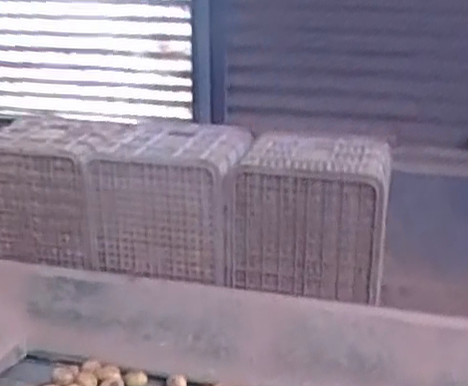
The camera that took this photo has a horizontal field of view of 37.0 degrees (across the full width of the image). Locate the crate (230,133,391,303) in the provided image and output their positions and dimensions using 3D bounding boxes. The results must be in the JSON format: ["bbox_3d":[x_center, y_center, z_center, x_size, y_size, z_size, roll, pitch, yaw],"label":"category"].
[{"bbox_3d":[0.161,0.045,1.578,0.341,0.326,0.238,7,22,5],"label":"crate"}]

